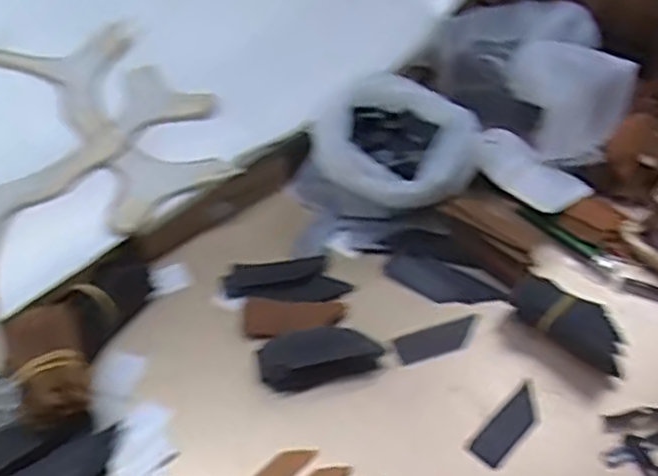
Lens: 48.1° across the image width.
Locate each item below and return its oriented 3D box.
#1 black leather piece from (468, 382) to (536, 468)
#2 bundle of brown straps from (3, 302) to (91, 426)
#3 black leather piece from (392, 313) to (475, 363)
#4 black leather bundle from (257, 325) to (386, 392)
[{"bbox_3d":[0.113,0.117,0.461,0.021,0.005,0.060,36,55,25],"label":"black leather piece"},{"bbox_3d":[-0.171,0.074,0.444,0.044,0.033,0.081,-18,49,-17],"label":"bundle of brown straps"},{"bbox_3d":[0.073,0.068,0.508,0.061,0.008,0.024,-15,51,-15],"label":"black leather piece"},{"bbox_3d":[-0.006,0.074,0.481,0.077,0.020,0.033,-8,49,-12],"label":"black leather bundle"}]

